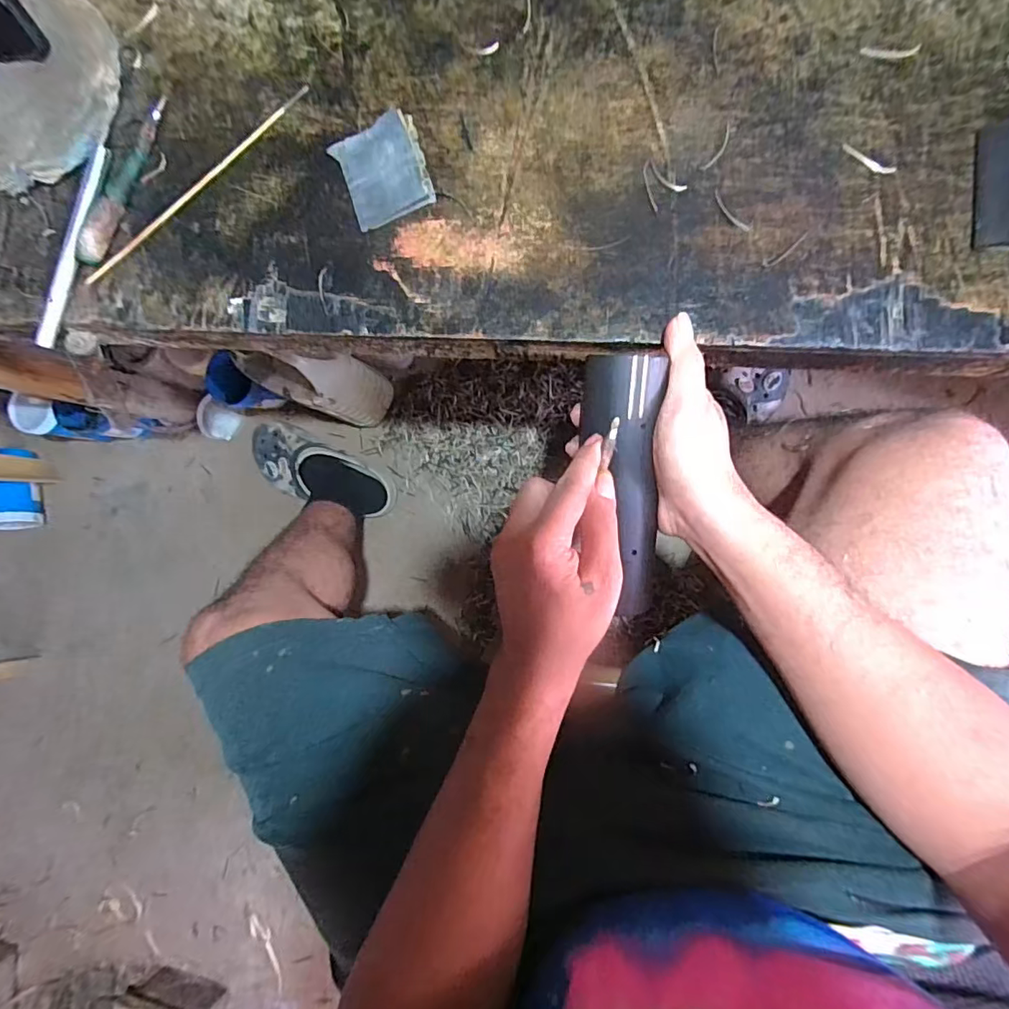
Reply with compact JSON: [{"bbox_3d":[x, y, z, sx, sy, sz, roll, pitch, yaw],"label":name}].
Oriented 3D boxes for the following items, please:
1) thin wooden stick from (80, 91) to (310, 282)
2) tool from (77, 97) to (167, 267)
[{"bbox_3d":[-0.239,-0.246,0.404,0.225,0.004,0.012,-38,83,4],"label":"thin wooden stick"},{"bbox_3d":[-0.299,-0.254,0.408,0.020,0.013,0.138,23,90,8],"label":"tool"}]

